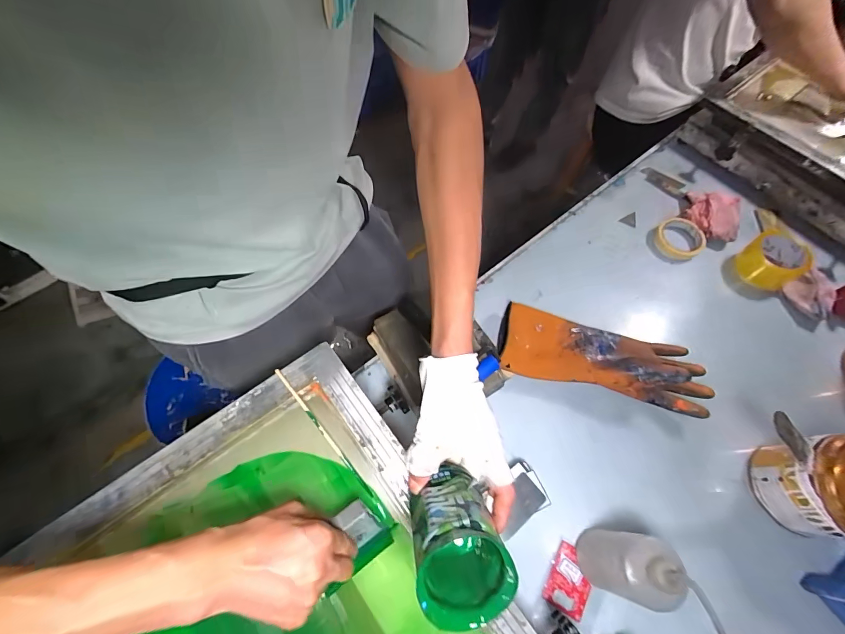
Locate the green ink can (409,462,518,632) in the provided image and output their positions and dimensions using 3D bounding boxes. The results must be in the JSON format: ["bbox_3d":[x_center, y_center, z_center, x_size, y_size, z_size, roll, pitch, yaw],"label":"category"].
[{"bbox_3d":[0.027,0.187,0.324,0.071,0.120,0.076,-7,94,-4],"label":"green ink can"}]

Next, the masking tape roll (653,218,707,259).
[{"bbox_3d":[0.530,-0.167,0.786,0.097,0.023,0.099,0,65,-1],"label":"masking tape roll"}]

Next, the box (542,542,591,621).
[{"bbox_3d":[0.209,0.371,0.534,0.051,0.011,0.080,28,68,11],"label":"box"}]

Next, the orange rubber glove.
[{"bbox_3d":[0.303,0.069,0.637,0.341,0.075,0.126,15,66,6],"label":"orange rubber glove"}]

